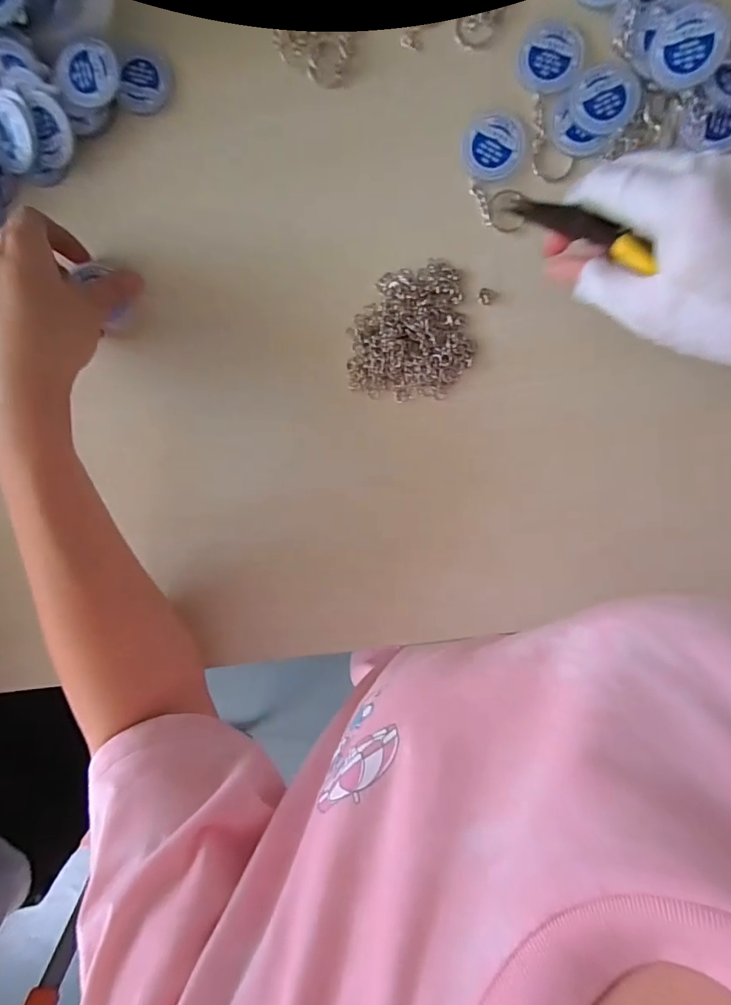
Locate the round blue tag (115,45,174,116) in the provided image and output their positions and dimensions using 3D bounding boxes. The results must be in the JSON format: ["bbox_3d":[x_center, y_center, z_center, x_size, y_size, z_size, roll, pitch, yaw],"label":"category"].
[{"bbox_3d":[-0.138,-0.265,0.303,0.030,0.007,0.036,12,97,-8],"label":"round blue tag"}]

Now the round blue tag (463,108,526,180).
[{"bbox_3d":[0.076,-0.214,0.287,0.035,0.004,0.038,1,97,6],"label":"round blue tag"}]

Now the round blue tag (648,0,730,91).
[{"bbox_3d":[0.176,-0.248,0.262,0.036,0.006,0.036,5,109,15],"label":"round blue tag"}]

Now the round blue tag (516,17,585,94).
[{"bbox_3d":[0.107,-0.258,0.277,0.036,0.004,0.039,1,97,6],"label":"round blue tag"}]

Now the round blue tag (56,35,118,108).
[{"bbox_3d":[-0.171,-0.264,0.295,0.037,0.006,0.037,0,97,2],"label":"round blue tag"}]

